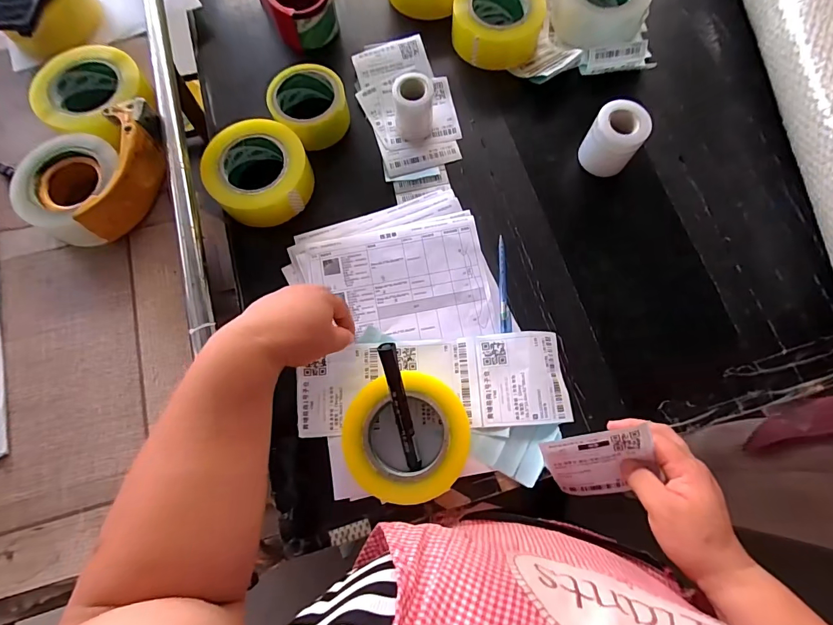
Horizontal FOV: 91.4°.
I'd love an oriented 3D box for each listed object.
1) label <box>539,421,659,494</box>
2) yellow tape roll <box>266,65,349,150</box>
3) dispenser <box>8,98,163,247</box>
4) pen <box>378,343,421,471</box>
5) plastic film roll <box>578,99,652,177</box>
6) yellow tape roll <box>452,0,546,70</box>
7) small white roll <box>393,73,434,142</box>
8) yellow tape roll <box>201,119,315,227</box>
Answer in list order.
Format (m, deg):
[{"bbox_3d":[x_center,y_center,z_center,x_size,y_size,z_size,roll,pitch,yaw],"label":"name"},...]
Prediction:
[{"bbox_3d":[0.182,0.153,0.406,0.095,0.087,0.008,-17,30,21],"label":"label"},{"bbox_3d":[-0.141,-0.269,0.534,0.094,0.054,0.097,0,74,1],"label":"yellow tape roll"},{"bbox_3d":[-0.367,-0.164,0.468,0.120,0.054,0.171,19,75,5],"label":"dispenser"},{"bbox_3d":[-0.015,0.093,0.402,0.017,0.010,0.135,-13,106,-3],"label":"pen"},{"bbox_3d":[0.243,-0.211,0.503,0.060,0.071,0.056,0,74,1],"label":"plastic film roll"},{"bbox_3d":[0.113,-0.410,0.572,0.121,0.051,0.121,0,74,1],"label":"yellow tape roll"},{"bbox_3d":[-0.003,-0.259,0.521,0.049,0.066,0.049,0,74,1],"label":"small white roll"},{"bbox_3d":[-0.190,-0.169,0.501,0.122,0.066,0.104,-31,76,-8],"label":"yellow tape roll"}]

